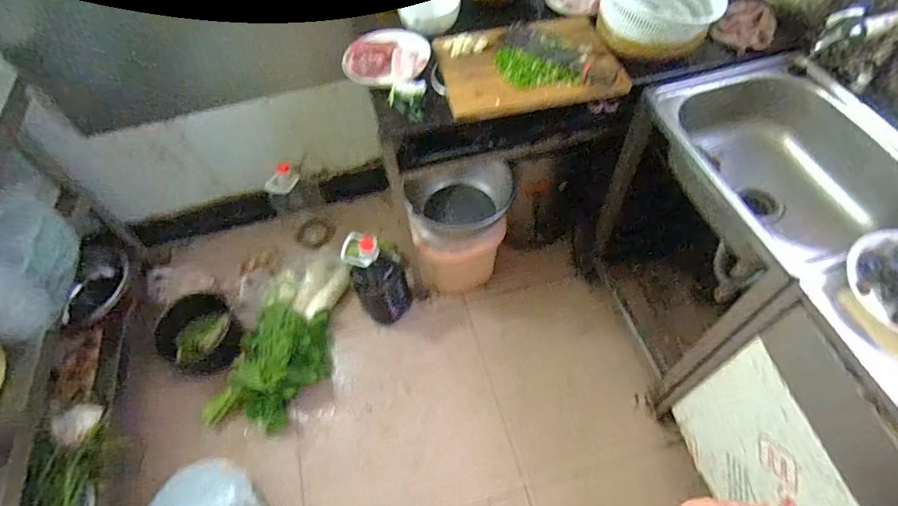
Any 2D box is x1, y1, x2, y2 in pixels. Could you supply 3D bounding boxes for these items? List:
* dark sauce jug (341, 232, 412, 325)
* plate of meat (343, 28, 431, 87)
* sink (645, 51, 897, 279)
[{"bbox_3d":[-0.226,0.070,1.466,0.149,0.316,0.173,-33,60,-17],"label":"dark sauce jug"},{"bbox_3d":[-0.138,-0.445,1.052,0.181,0.045,0.159,3,56,6],"label":"plate of meat"},{"bbox_3d":[0.676,-0.160,0.971,0.409,0.199,0.491,-11,56,-3],"label":"sink"}]

